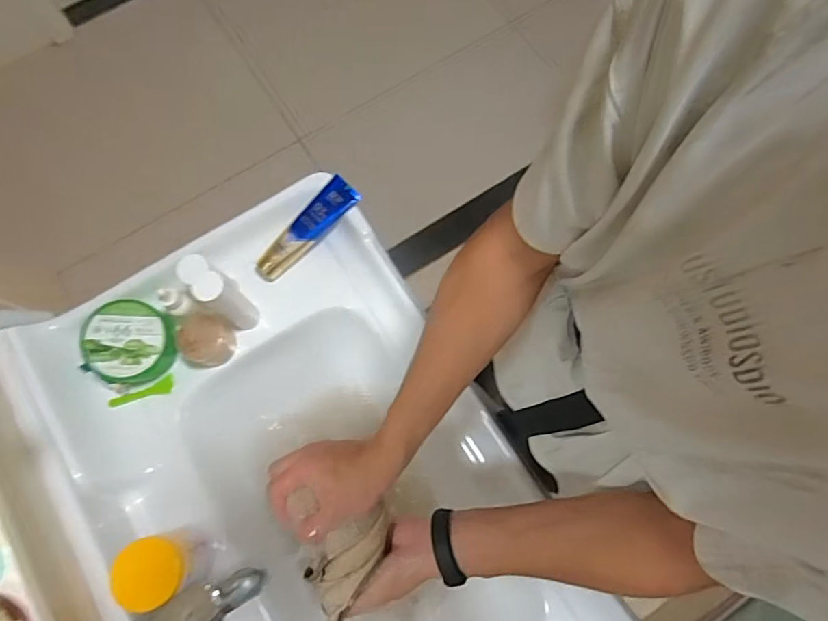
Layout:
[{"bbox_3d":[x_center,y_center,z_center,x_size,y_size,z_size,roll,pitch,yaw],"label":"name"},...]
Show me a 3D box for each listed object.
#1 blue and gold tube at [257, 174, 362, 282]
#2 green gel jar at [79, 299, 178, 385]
[{"bbox_3d":[-0.148,-0.111,0.728,0.168,0.032,0.052,-43,77,-10],"label":"blue and gold tube"},{"bbox_3d":[-0.358,0.043,0.680,0.091,0.067,0.095,0,73,1],"label":"green gel jar"}]

